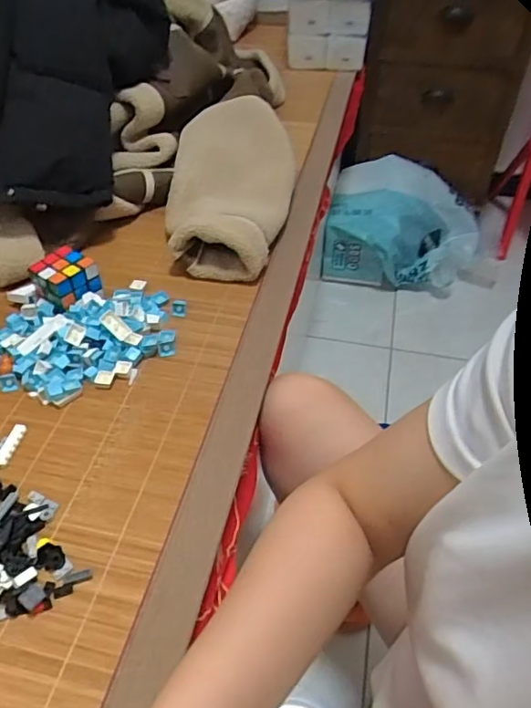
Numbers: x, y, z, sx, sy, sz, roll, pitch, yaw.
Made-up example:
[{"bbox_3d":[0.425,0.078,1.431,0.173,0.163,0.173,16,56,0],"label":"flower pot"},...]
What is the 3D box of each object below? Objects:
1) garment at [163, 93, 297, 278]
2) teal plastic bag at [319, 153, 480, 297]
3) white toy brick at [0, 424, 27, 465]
[{"bbox_3d":[-0.052,-0.265,0.829,0.171,0.099,0.386,4,45,3],"label":"garment"},{"bbox_3d":[0.376,-0.339,1.460,0.392,0.199,0.345,12,46,11],"label":"teal plastic bag"},{"bbox_3d":[-0.253,0.089,0.541,0.014,0.008,0.046,8,46,8],"label":"white toy brick"}]

